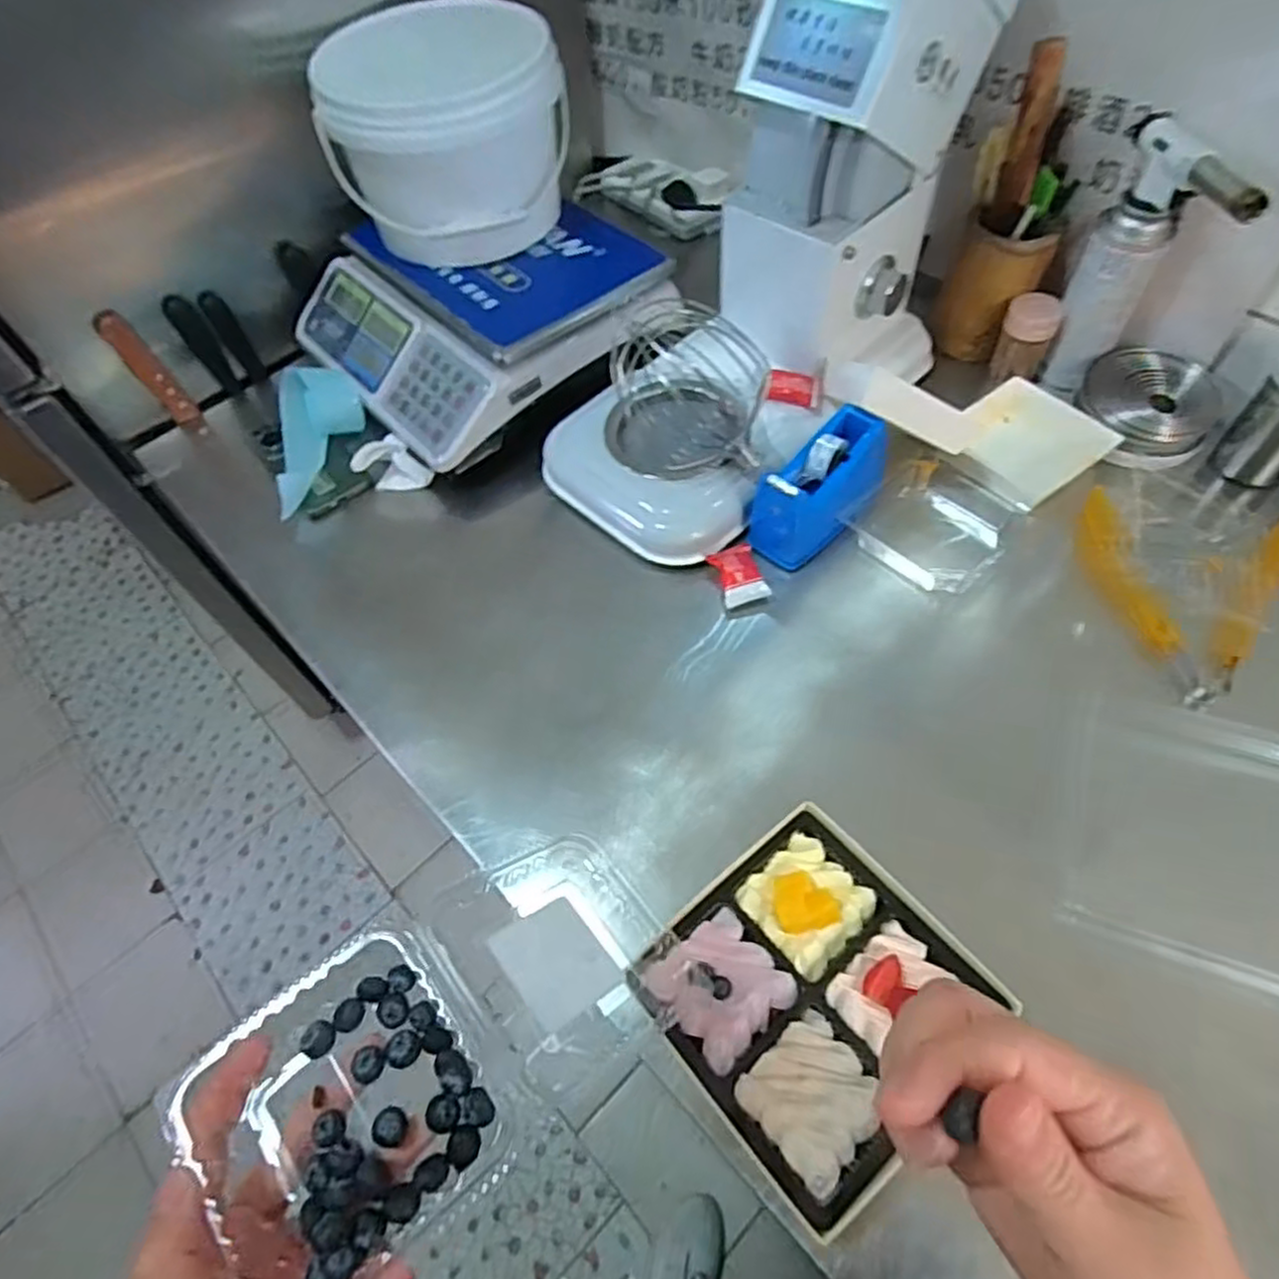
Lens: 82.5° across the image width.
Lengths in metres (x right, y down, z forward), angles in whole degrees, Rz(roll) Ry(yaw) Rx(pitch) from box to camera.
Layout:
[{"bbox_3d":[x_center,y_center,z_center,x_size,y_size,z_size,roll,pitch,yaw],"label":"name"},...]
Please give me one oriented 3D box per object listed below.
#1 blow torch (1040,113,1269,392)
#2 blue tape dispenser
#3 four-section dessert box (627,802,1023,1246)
[{"bbox_3d":[0.452,-0.328,0.666,0.100,0.220,0.129,28,63,20],"label":"blow torch"},{"bbox_3d":[0.162,-0.145,0.663,0.138,0.078,0.074,-37,62,-18],"label":"blue tape dispenser"},{"bbox_3d":[0.110,0.228,0.471,0.178,0.040,0.176,-36,62,-18],"label":"four-section dessert box"}]

